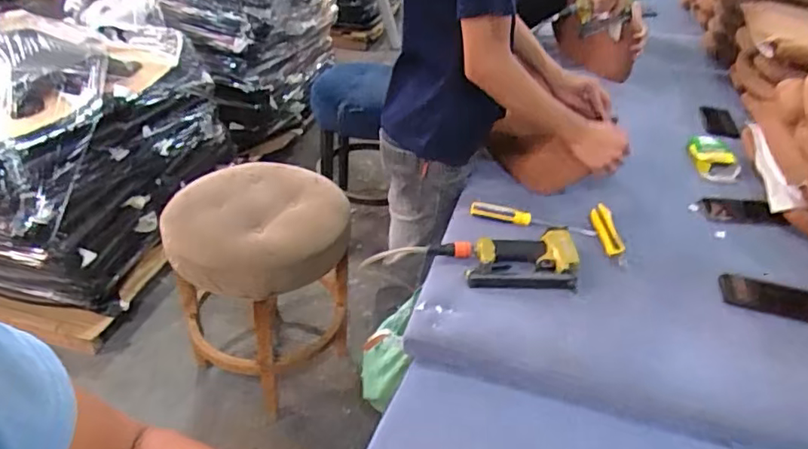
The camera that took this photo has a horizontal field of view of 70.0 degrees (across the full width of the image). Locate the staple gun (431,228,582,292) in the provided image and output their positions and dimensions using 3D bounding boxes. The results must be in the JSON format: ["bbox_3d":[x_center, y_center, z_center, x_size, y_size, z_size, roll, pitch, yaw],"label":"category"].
[{"bbox_3d":[0.176,0.058,0.974,0.243,0.043,0.116,1,36,-4],"label":"staple gun"}]

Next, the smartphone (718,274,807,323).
[{"bbox_3d":[0.619,0.122,0.960,0.163,0.014,0.073,15,38,15],"label":"smartphone"}]

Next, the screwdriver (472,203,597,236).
[{"bbox_3d":[0.245,-0.012,1.099,0.232,0.030,0.022,10,37,8],"label":"screwdriver"}]

